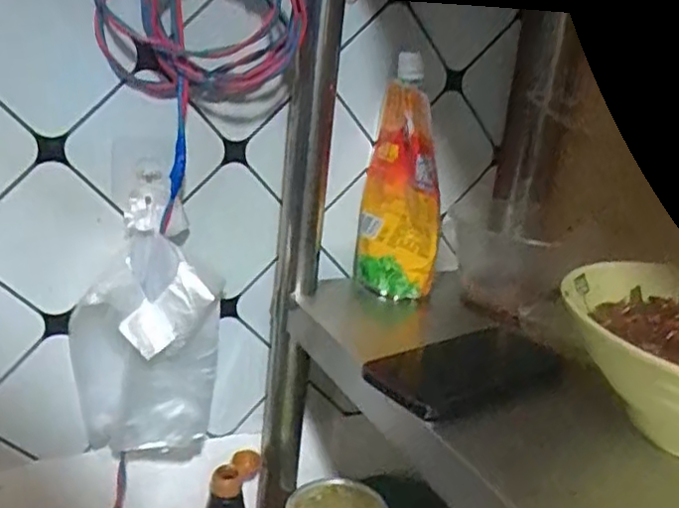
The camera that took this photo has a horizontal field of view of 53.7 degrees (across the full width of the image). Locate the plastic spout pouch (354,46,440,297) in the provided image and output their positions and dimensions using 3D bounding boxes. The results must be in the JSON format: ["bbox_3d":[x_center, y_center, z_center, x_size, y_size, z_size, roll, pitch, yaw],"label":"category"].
[{"bbox_3d":[0.059,-0.070,0.619,0.053,0.212,0.101,-6,20,-33],"label":"plastic spout pouch"}]

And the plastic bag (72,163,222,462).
[{"bbox_3d":[-0.165,0.059,0.574,0.120,0.225,0.074,1,18,-14],"label":"plastic bag"}]

